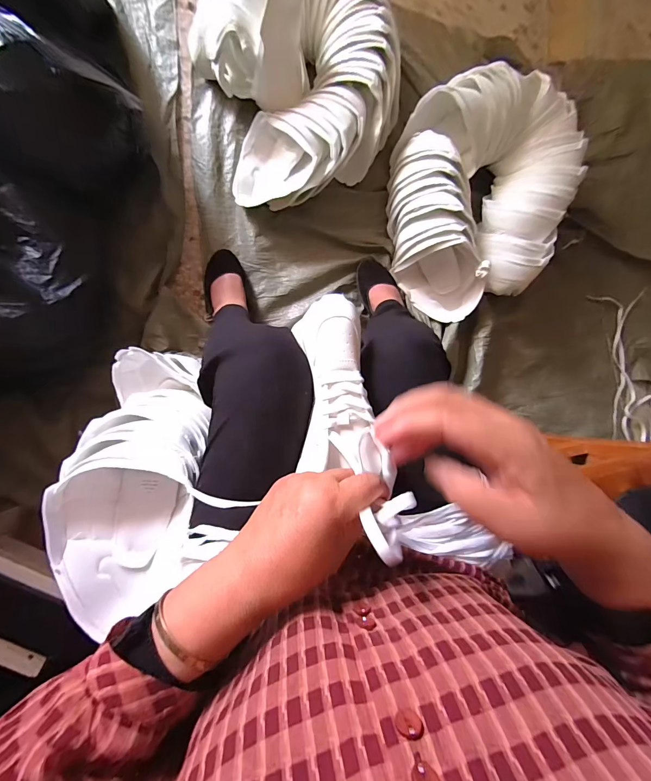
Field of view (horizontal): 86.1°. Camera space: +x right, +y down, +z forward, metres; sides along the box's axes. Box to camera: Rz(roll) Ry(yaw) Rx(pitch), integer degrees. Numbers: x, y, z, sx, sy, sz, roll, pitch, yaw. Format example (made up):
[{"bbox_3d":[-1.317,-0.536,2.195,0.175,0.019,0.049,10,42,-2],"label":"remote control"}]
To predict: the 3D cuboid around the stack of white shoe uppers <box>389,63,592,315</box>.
[{"bbox_3d":[0.330,-0.425,0.808,0.358,0.185,0.491,17,86,-6],"label":"stack of white shoe uppers"}]

